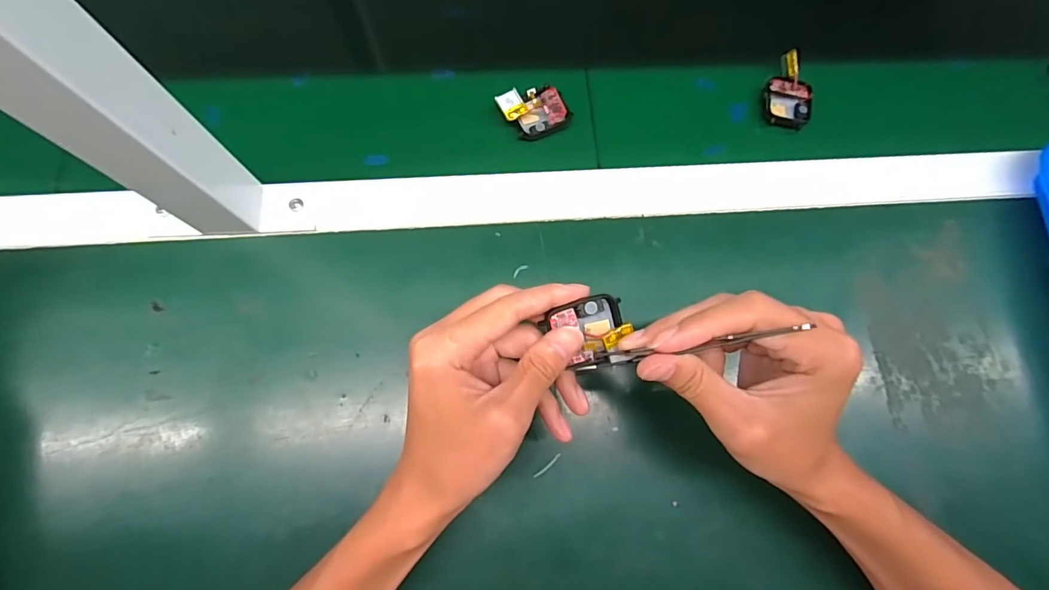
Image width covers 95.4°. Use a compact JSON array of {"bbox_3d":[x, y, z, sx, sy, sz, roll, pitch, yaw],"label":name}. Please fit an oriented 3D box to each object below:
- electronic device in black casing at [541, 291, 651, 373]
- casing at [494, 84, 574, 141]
[{"bbox_3d":[0.037,0.022,0.270,0.045,0.015,0.039,-10,76,-4],"label":"electronic device in black casing"},{"bbox_3d":[0.008,-0.148,0.382,0.050,0.009,0.042,-26,96,-8],"label":"casing"}]

